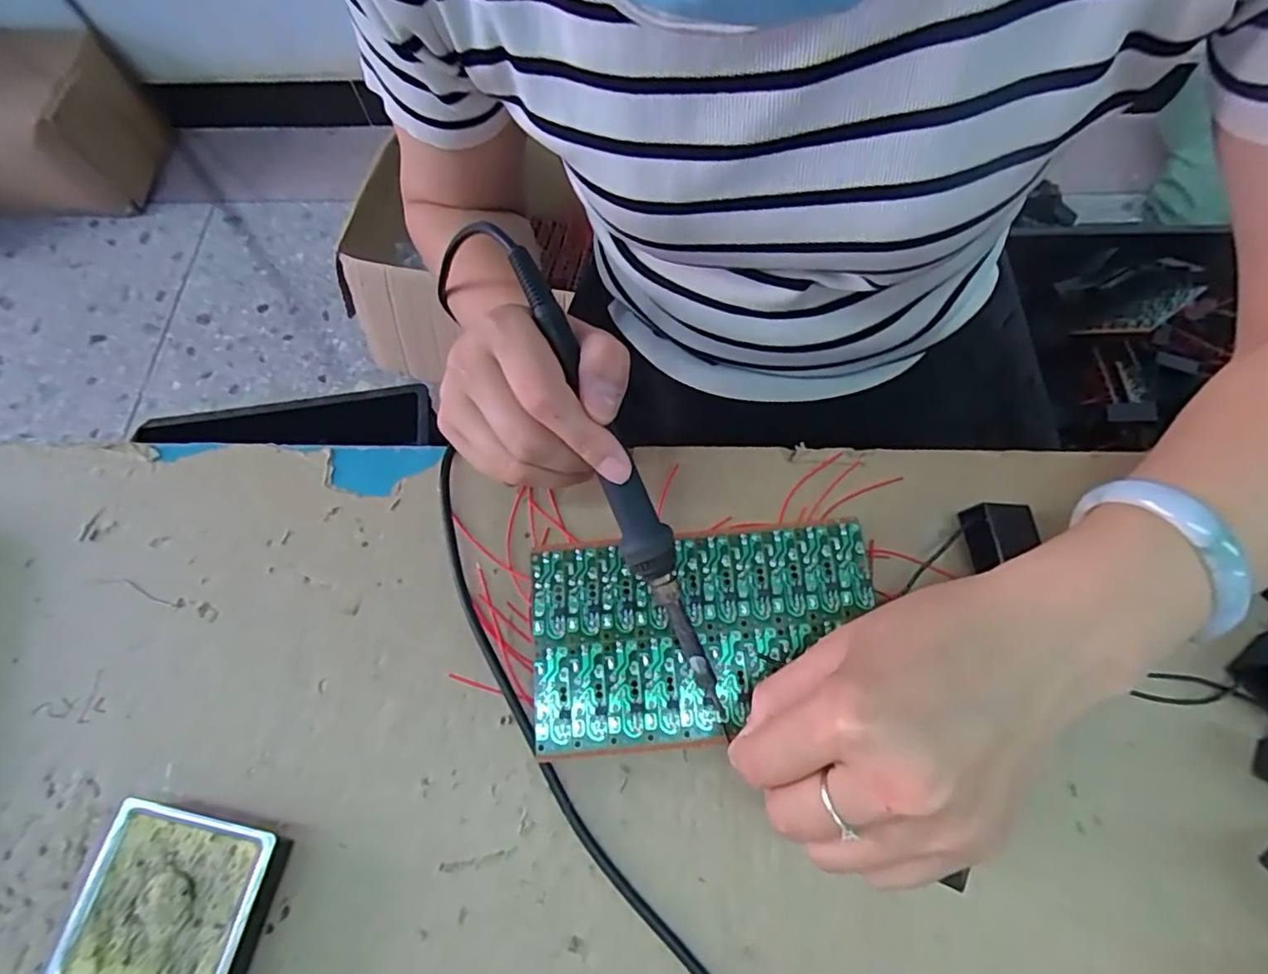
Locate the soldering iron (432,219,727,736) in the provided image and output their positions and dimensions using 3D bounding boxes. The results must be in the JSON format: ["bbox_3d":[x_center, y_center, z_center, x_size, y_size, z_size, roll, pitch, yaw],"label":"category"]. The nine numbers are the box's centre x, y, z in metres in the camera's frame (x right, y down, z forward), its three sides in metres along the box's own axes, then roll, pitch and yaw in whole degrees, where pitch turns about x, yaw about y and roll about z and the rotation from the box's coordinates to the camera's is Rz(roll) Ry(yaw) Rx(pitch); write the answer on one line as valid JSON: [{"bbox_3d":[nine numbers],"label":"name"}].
[{"bbox_3d":[-0.005,0.003,0.263,0.020,0.026,0.212,-24,95,-7],"label":"soldering iron"}]

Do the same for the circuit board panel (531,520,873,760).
[{"bbox_3d":[0.032,0.067,0.279,0.154,0.007,0.092,-6,67,0],"label":"circuit board panel"}]

